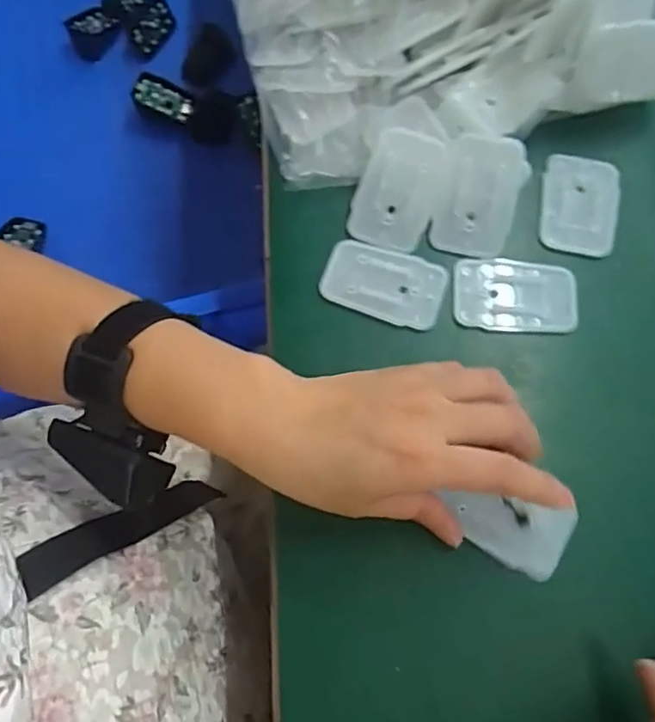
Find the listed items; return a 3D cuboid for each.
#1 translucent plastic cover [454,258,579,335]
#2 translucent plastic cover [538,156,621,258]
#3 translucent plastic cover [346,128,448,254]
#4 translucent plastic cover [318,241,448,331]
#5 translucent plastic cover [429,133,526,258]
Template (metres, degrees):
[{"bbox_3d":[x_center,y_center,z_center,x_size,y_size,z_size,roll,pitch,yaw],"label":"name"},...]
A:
[{"bbox_3d":[0.109,-0.038,0.342,0.070,0.004,0.044,3,74,0],"label":"translucent plastic cover"},{"bbox_3d":[0.155,-0.097,0.363,0.046,0.004,0.065,10,74,2],"label":"translucent plastic cover"},{"bbox_3d":[0.042,-0.101,0.350,0.046,0.005,0.067,18,99,3],"label":"translucent plastic cover"},{"bbox_3d":[0.032,-0.045,0.346,0.070,0.004,0.043,16,74,4],"label":"translucent plastic cover"},{"bbox_3d":[0.089,-0.097,0.346,0.044,0.004,0.069,12,101,3],"label":"translucent plastic cover"}]

